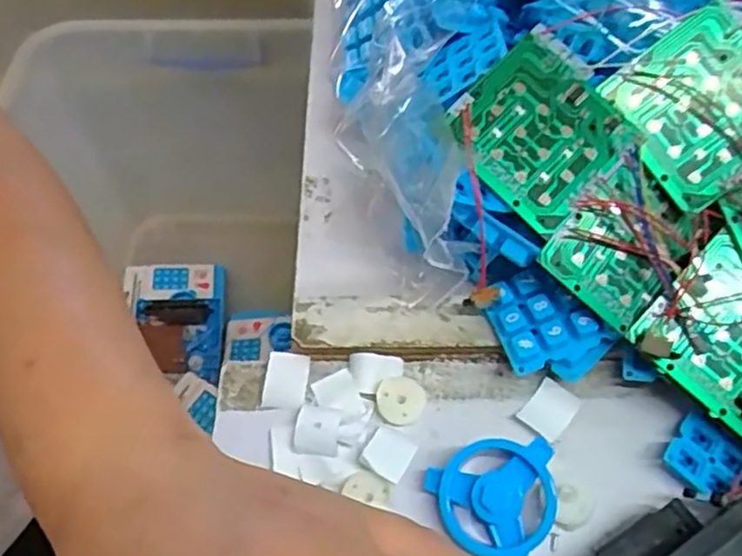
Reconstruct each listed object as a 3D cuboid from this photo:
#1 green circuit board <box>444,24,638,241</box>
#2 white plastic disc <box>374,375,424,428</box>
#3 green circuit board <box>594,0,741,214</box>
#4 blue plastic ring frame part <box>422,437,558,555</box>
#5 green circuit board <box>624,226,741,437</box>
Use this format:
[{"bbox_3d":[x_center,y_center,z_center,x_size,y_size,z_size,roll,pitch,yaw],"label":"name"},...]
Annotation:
[{"bbox_3d":[0.077,-0.067,0.315,0.068,0.006,0.073,43,82,8],"label":"green circuit board"},{"bbox_3d":[0.014,0.057,0.329,0.023,0.004,0.022,-1,56,2],"label":"white plastic disc"},{"bbox_3d":[0.153,-0.078,0.314,0.077,0.009,0.071,-38,84,6],"label":"green circuit board"},{"bbox_3d":[0.050,0.095,0.293,0.052,0.018,0.049,0,56,3],"label":"blue plastic ring frame part"},{"bbox_3d":[0.159,0.025,0.303,0.070,0.011,0.062,42,88,12],"label":"green circuit board"}]

